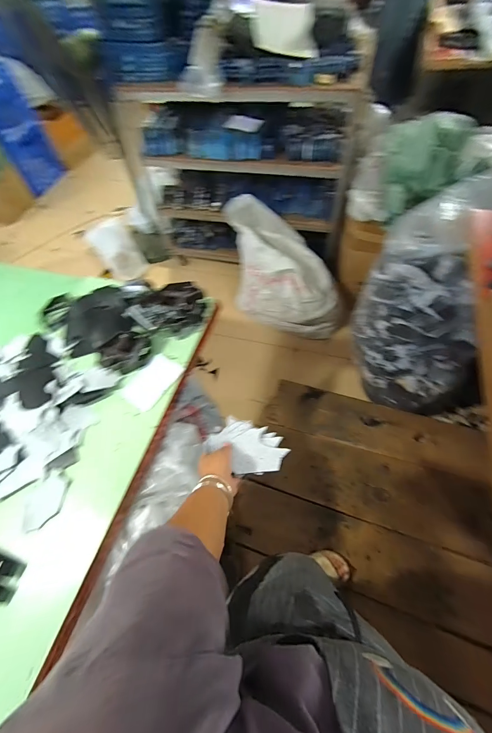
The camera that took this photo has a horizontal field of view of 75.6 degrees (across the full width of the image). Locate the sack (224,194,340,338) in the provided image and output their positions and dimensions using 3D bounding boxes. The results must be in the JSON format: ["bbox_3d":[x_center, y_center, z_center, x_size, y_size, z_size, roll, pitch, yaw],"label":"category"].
[{"bbox_3d":[0.226,-0.536,1.798,0.712,0.551,0.445,17,64,11],"label":"sack"}]

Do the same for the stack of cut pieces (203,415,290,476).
[{"bbox_3d":[0.001,0.156,0.620,0.152,0.010,0.115,17,40,28],"label":"stack of cut pieces"}]

